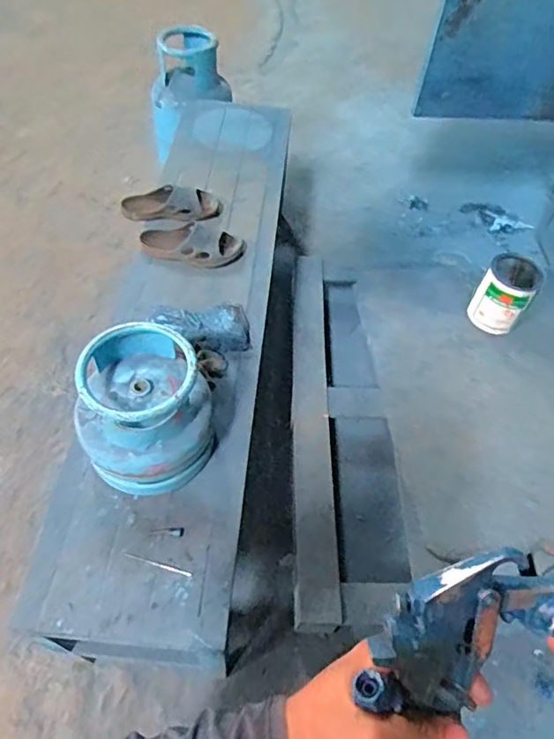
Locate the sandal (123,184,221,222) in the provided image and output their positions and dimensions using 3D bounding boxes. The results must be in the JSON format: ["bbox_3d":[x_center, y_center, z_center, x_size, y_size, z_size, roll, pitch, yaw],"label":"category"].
[{"bbox_3d":[-0.290,-0.442,1.505,0.276,0.071,0.115,-4,56,-7],"label":"sandal"}]

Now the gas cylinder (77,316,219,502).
[{"bbox_3d":[-0.251,0.078,1.007,0.223,0.252,0.224,-22,59,-18],"label":"gas cylinder"}]

